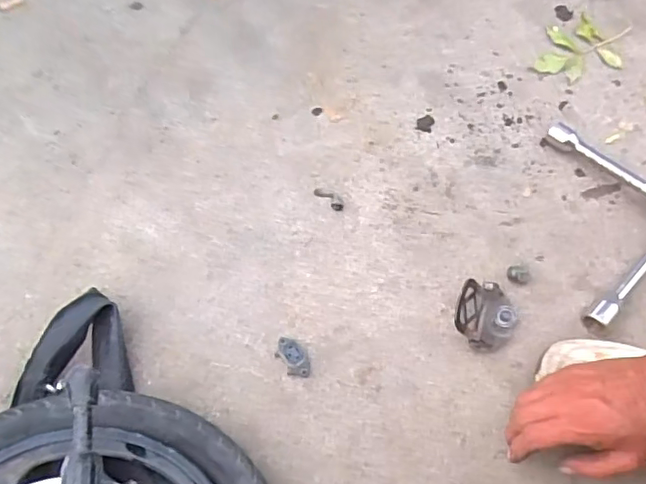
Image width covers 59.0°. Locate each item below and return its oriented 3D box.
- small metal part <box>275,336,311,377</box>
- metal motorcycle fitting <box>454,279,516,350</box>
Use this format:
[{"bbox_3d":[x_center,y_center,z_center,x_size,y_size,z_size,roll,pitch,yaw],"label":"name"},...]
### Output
[{"bbox_3d":[-0.032,0.122,0.602,0.027,0.020,0.045,-33,69,-13],"label":"small metal part"},{"bbox_3d":[0.171,0.076,0.599,0.065,0.036,0.072,31,69,14],"label":"metal motorcycle fitting"}]

